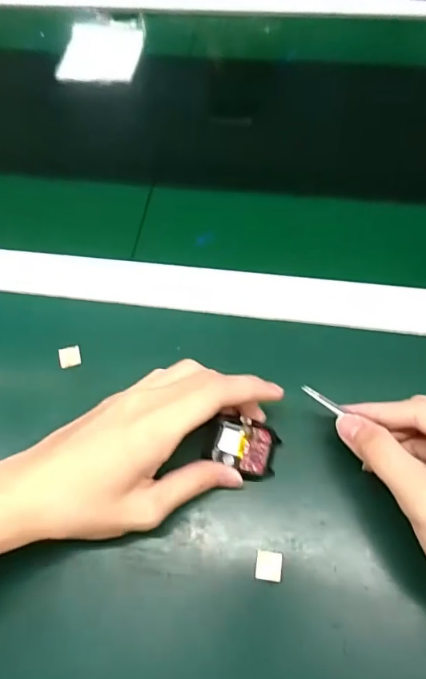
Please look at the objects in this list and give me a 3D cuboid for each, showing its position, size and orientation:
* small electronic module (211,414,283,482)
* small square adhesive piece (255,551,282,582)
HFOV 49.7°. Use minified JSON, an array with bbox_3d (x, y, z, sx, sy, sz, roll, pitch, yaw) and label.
[{"bbox_3d":[0.022,0.074,0.314,0.043,0.009,0.037,15,64,10],"label":"small electronic module"},{"bbox_3d":[0.035,0.142,0.289,0.016,0.004,0.016,6,63,6],"label":"small square adhesive piece"}]

